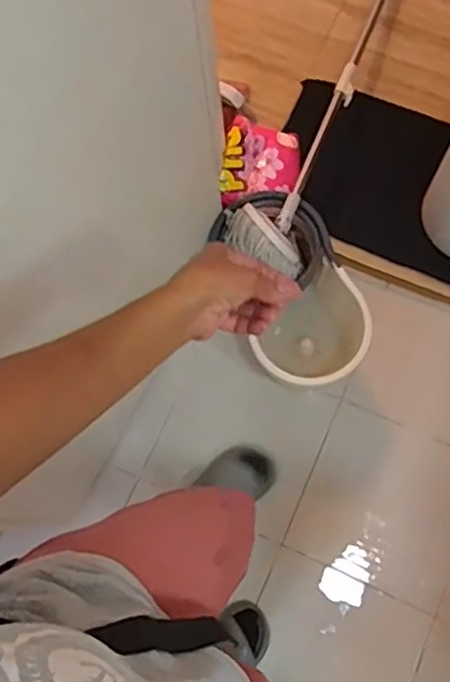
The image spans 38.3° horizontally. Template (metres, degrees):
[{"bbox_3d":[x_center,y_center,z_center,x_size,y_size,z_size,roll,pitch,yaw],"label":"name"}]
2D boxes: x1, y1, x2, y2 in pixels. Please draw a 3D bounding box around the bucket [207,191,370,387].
[{"bbox_3d":[0.130,-0.086,1.238,0.230,0.222,0.369,-19,74,-3],"label":"bucket"}]

